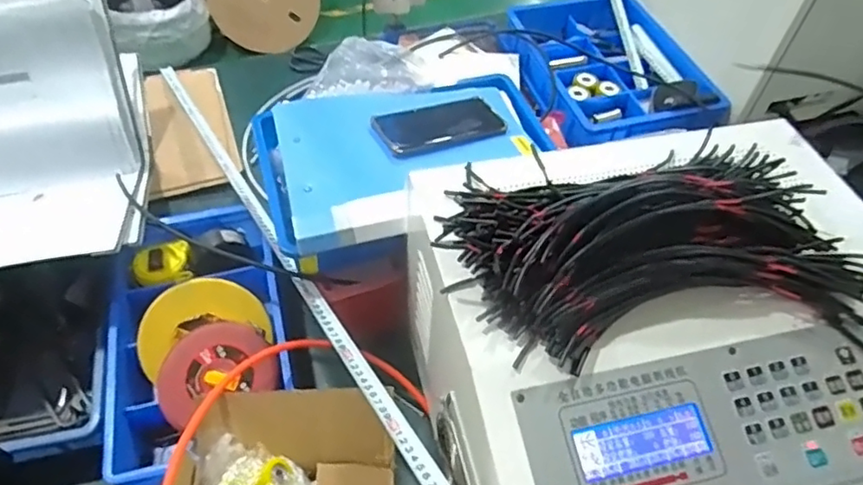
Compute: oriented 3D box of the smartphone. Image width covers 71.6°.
[{"bbox_3d":[0.009,-0.148,0.754,0.157,0.008,0.080,-15,54,-14],"label":"smartphone"}]

